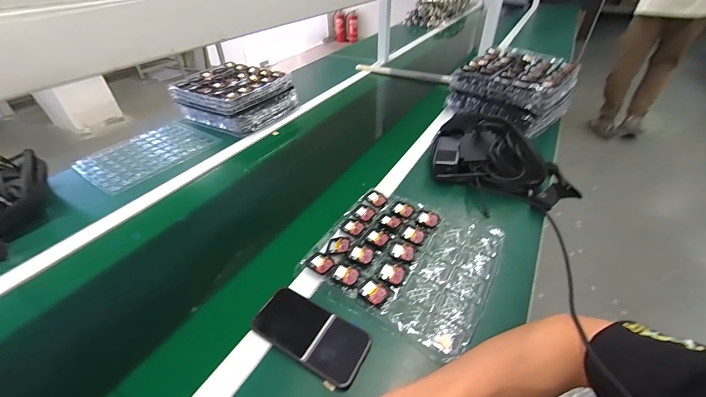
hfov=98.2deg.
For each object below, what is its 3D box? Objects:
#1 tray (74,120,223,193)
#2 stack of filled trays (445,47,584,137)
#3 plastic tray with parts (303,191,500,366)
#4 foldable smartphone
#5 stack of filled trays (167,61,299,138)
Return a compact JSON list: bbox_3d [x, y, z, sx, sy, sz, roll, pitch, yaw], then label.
[{"bbox_3d":[-0.566,-0.128,0.853,0.273,0.021,0.302,23,46,27],"label":"tray"},{"bbox_3d":[0.493,-0.342,0.940,0.273,0.129,0.292,-29,47,-29],"label":"stack of filled trays"},{"bbox_3d":[0.091,0.091,0.534,0.275,0.025,0.261,22,45,26],"label":"plastic tray with parts"},{"bbox_3d":[-0.058,0.183,0.423,0.160,0.014,0.077,21,45,22],"label":"foldable smartphone"},{"bbox_3d":[-0.379,-0.323,0.998,0.285,0.129,0.272,18,44,23],"label":"stack of filled trays"}]

